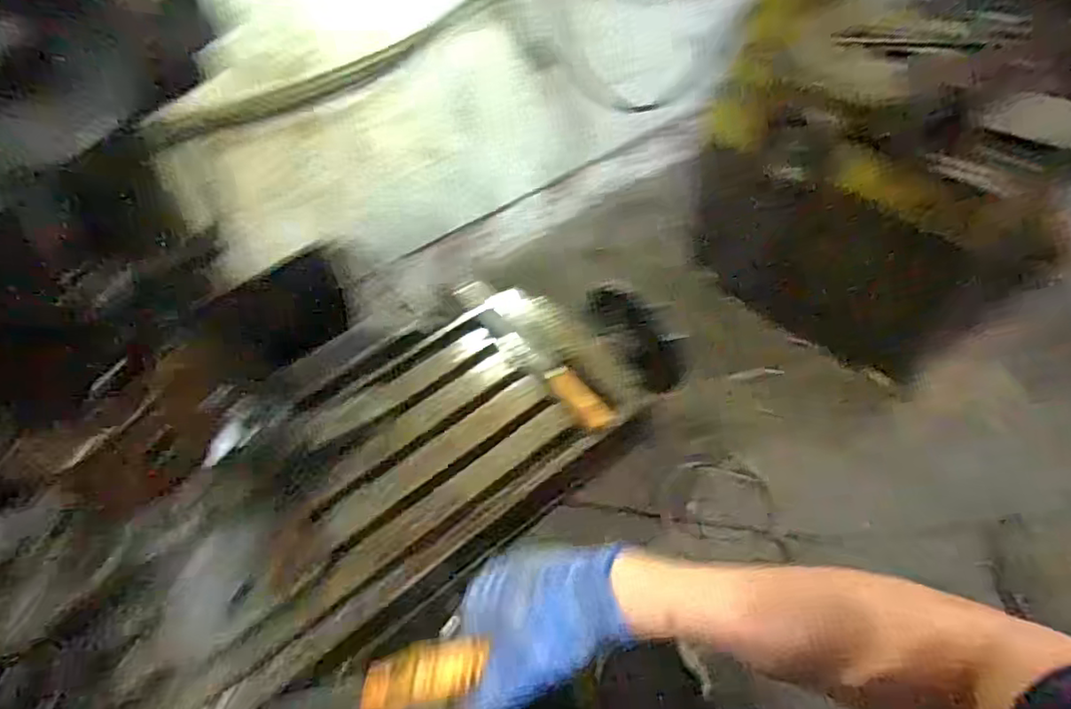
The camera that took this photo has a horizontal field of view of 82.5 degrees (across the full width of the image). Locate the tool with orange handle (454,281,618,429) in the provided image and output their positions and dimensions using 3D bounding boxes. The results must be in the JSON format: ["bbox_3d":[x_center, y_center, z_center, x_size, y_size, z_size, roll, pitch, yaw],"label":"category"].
[{"bbox_3d":[-0.014,-0.015,0.681,0.043,0.018,0.285,-26,50,-18],"label":"tool with orange handle"}]

